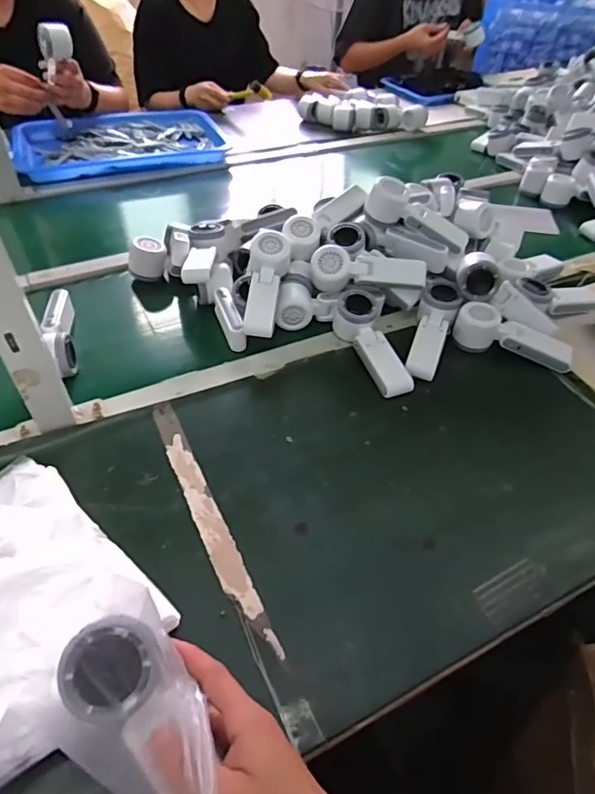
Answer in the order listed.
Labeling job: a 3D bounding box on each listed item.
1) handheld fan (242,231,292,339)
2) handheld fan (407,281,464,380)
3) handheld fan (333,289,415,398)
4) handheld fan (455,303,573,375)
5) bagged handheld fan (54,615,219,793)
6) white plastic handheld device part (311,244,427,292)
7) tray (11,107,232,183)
[{"bbox_3d":[-0.048,-0.156,0.718,0.061,0.051,0.169,6,68,3],"label":"handheld fan"},{"bbox_3d":[0.192,-0.097,0.713,0.055,0.036,0.175,16,62,12],"label":"handheld fan"},{"bbox_3d":[0.103,-0.072,0.693,0.054,0.052,0.174,-16,62,-17],"label":"handheld fan"},{"bbox_3d":[0.302,-0.085,0.701,0.164,0.052,0.045,19,49,15],"label":"handheld fan"},{"bbox_3d":[-0.095,0.201,0.302,0.070,0.048,0.132,-31,78,-17],"label":"bagged handheld fan"},{"bbox_3d":[0.104,-0.184,0.741,0.168,0.055,0.049,-1,46,-3],"label":"white plastic handheld device part"},{"bbox_3d":[-0.419,-0.606,1.215,0.477,0.065,0.331,-13,49,-14],"label":"tray"}]

